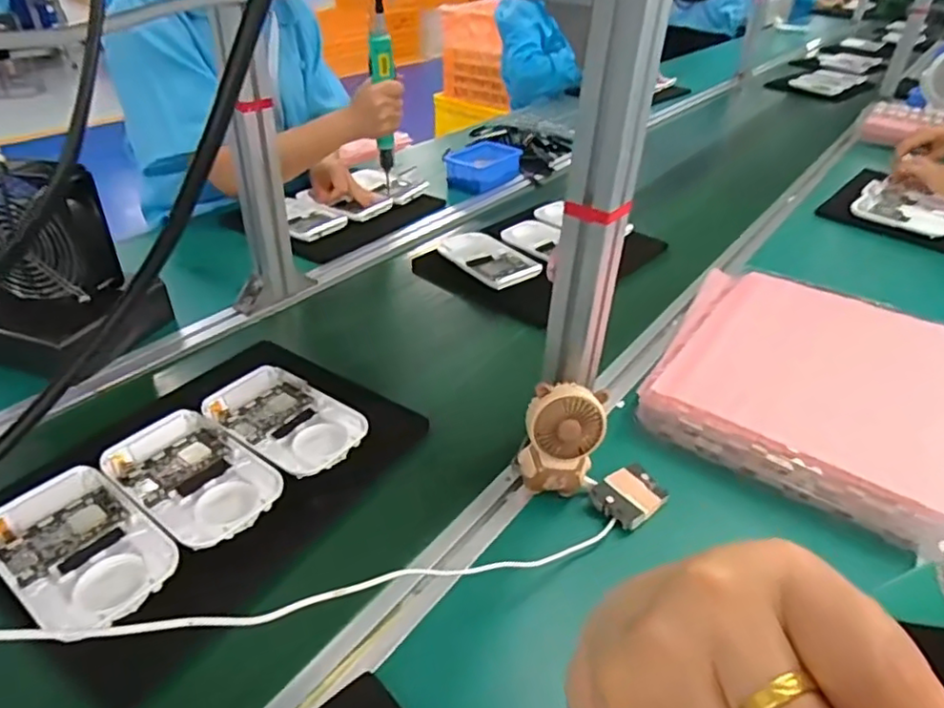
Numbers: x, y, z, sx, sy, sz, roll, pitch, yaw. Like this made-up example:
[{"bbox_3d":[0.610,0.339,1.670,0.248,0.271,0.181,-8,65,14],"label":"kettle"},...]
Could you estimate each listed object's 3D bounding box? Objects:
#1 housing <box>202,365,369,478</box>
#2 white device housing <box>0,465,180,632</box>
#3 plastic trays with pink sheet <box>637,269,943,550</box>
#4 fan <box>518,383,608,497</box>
[{"bbox_3d":[-0.184,0.064,0.626,0.156,0.016,0.097,27,42,28],"label":"housing"},{"bbox_3d":[-0.311,0.153,0.496,0.163,0.014,0.096,28,42,29],"label":"white device housing"},{"bbox_3d":[0.373,0.034,0.686,0.312,0.059,0.330,23,40,24],"label":"plastic trays with pink sheet"},{"bbox_3d":[0.081,0.079,0.560,0.070,0.101,0.045,10,36,9],"label":"fan"}]

